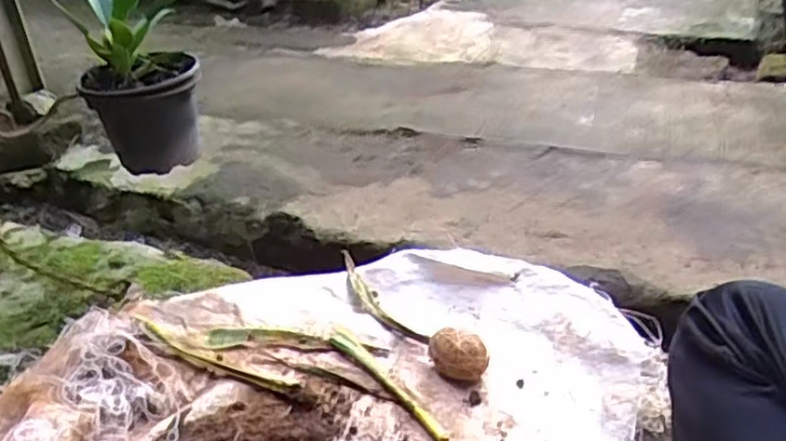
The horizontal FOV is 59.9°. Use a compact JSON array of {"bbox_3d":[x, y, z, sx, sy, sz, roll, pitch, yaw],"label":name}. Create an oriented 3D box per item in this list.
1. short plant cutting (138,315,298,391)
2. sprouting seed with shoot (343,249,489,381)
[{"bbox_3d":[-0.233,0.177,0.872,0.261,0.024,0.029,15,33,24],"label":"short plant cutting"},{"bbox_3d":[0.003,0.112,0.933,0.052,0.063,0.334,-20,36,-31],"label":"sprouting seed with shoot"}]

